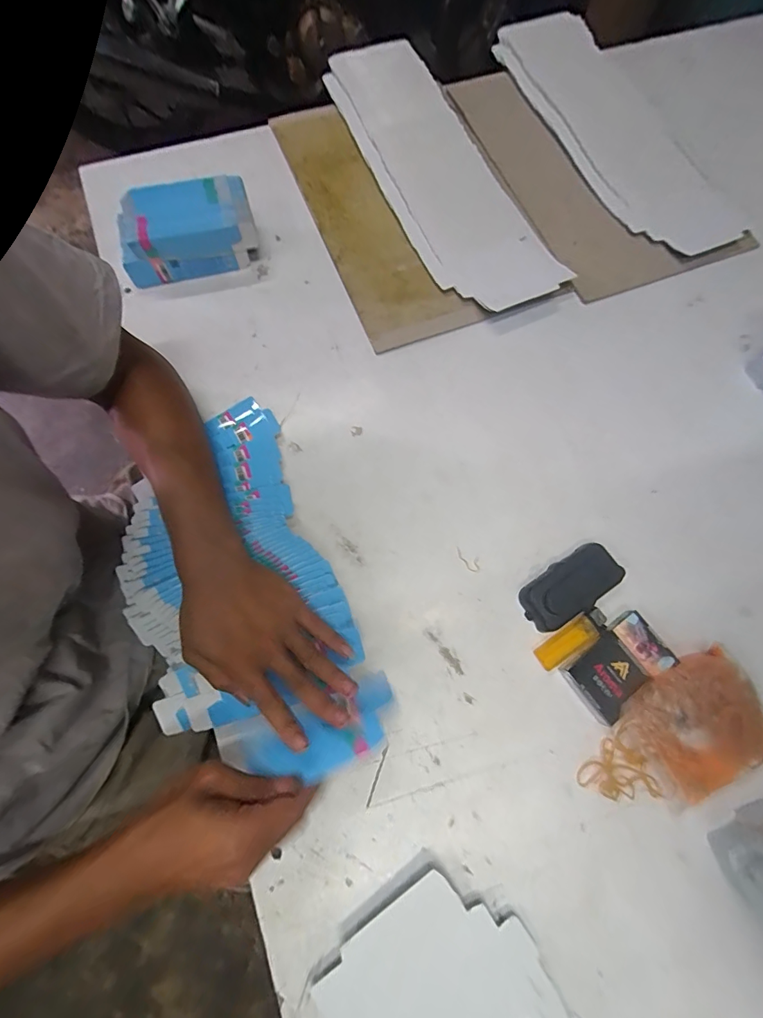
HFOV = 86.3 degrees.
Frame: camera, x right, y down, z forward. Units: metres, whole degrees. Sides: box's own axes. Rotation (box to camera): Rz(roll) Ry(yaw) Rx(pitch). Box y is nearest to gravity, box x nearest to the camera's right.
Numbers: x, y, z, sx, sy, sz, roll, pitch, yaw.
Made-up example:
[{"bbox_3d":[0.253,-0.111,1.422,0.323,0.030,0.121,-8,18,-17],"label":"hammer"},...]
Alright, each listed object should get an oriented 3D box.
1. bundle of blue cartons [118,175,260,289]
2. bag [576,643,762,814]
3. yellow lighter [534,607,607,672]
[{"bbox_3d":[-0.245,-0.352,0.517,0.167,0.066,0.087,-14,73,-4],"label":"bundle of blue cartons"},{"bbox_3d":[0.270,0.212,0.368,0.173,0.025,0.103,-28,75,-8],"label":"bag"},{"bbox_3d":[0.191,0.129,0.407,0.080,0.008,0.029,-37,76,-10],"label":"yellow lighter"}]

